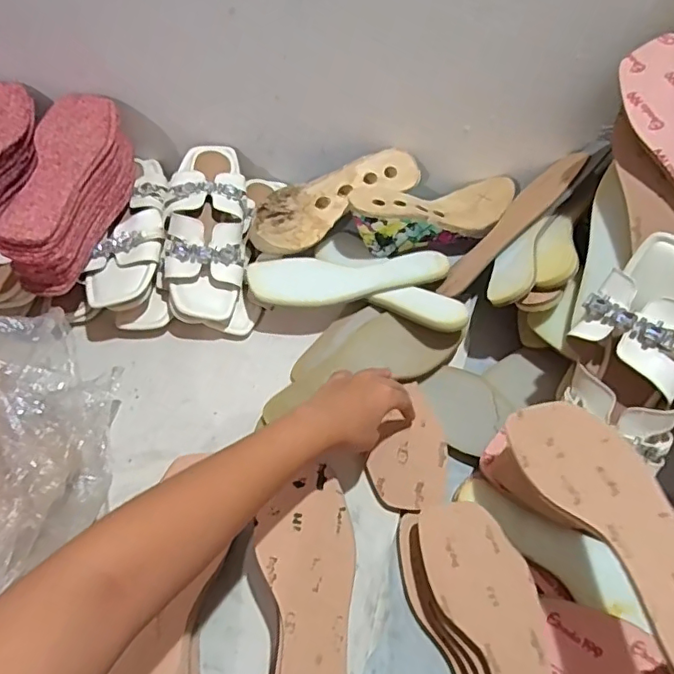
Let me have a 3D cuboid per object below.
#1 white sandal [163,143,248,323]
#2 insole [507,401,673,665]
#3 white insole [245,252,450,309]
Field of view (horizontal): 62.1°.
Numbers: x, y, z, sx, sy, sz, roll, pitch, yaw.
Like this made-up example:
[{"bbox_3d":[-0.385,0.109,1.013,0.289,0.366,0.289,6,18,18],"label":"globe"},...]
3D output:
[{"bbox_3d":[-0.161,-0.137,0.685,0.095,0.060,0.235,-1,59,0],"label":"white sandal"},{"bbox_3d":[0.211,0.133,0.421,0.079,0.017,0.220,-16,45,-9],"label":"insole"},{"bbox_3d":[0.014,-0.069,0.660,0.233,0.018,0.069,-5,59,-2],"label":"white insole"}]

